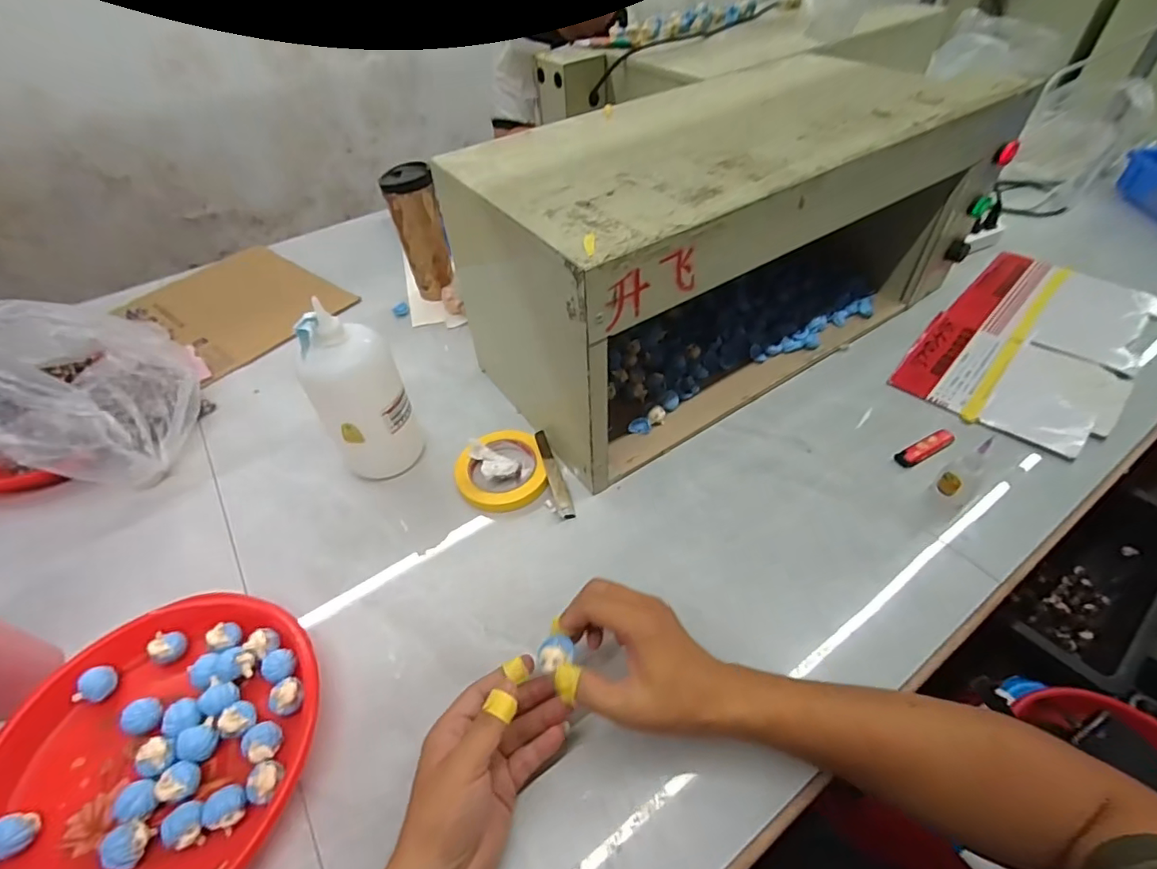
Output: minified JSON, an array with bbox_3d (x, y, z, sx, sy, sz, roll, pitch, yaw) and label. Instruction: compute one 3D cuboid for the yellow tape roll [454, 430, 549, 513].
[{"bbox_3d":[-0.091,0.039,0.607,0.098,0.021,0.103,0,51,1],"label":"yellow tape roll"}]

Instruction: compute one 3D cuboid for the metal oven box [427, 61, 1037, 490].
[{"bbox_3d":[0.188,-0.242,0.675,0.618,0.285,0.287,-28,51,-20],"label":"metal oven box"}]

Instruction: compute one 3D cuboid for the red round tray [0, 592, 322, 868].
[{"bbox_3d":[-0.338,0.252,0.419,0.245,0.029,0.247,0,51,1],"label":"red round tray"}]

